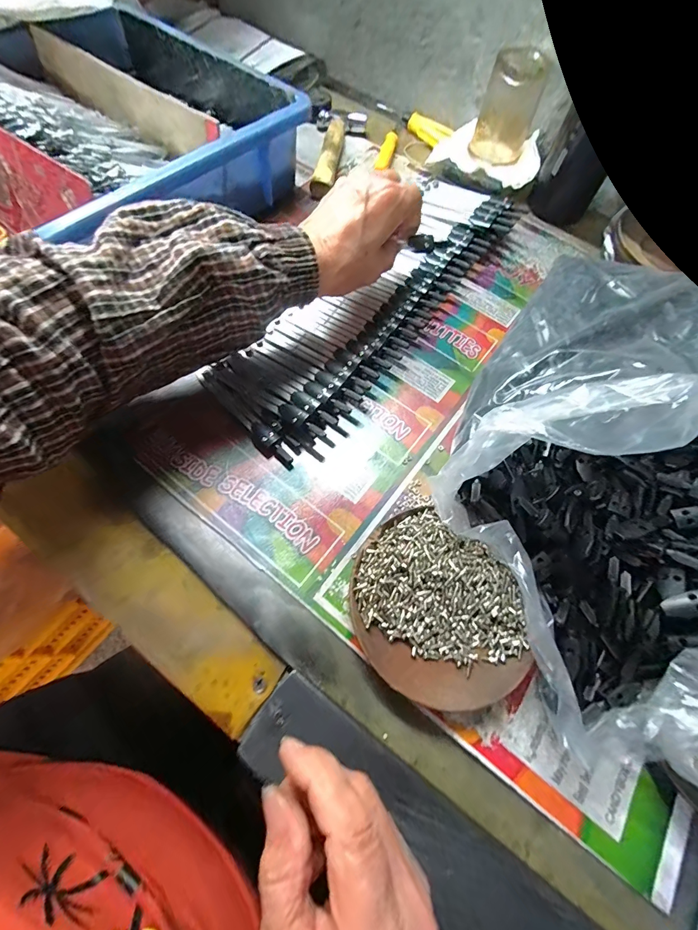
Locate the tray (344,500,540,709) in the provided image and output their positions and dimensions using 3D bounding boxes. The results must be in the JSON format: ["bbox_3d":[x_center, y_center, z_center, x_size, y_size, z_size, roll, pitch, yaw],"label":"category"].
[{"bbox_3d":[0.054,0.089,0.227,0.111,0.022,0.095,36,67,11],"label":"tray"}]

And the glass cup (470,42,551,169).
[{"bbox_3d":[0.169,-0.375,0.390,0.058,0.074,0.070,21,65,4],"label":"glass cup"}]

